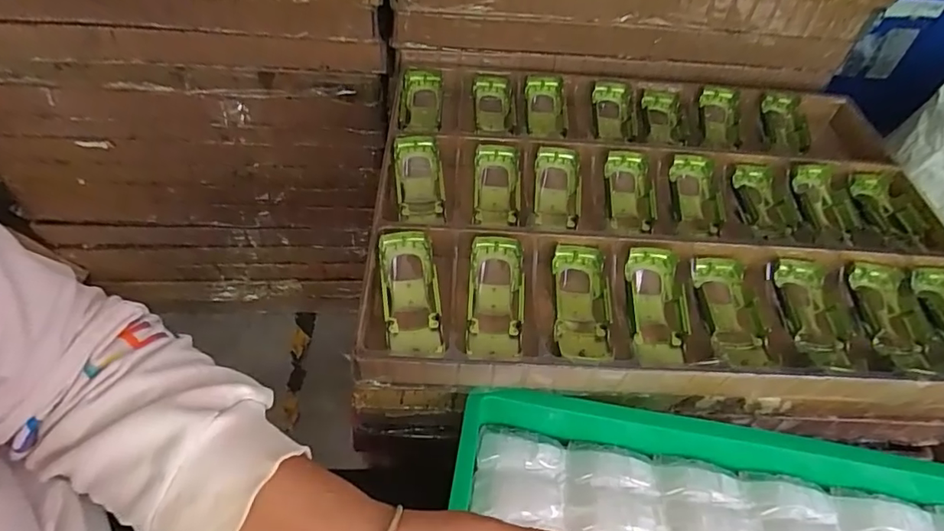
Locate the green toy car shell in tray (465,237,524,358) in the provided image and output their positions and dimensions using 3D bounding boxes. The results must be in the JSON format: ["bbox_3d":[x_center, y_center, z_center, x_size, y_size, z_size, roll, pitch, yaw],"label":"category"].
[{"bbox_3d":[0.023,0.031,0.506,0.052,0.028,0.120,3,70,-3],"label":"green toy car shell in tray"}]

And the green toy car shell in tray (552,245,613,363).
[{"bbox_3d":[0.107,0.039,0.501,0.051,0.032,0.136,6,53,-1],"label":"green toy car shell in tray"}]

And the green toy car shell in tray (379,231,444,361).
[{"bbox_3d":[-0.061,0.028,0.499,0.051,0.026,0.120,-7,69,-10],"label":"green toy car shell in tray"}]

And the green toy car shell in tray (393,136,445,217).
[{"bbox_3d":[-0.062,-0.101,0.599,0.051,0.046,0.096,-6,54,-10],"label":"green toy car shell in tray"}]

